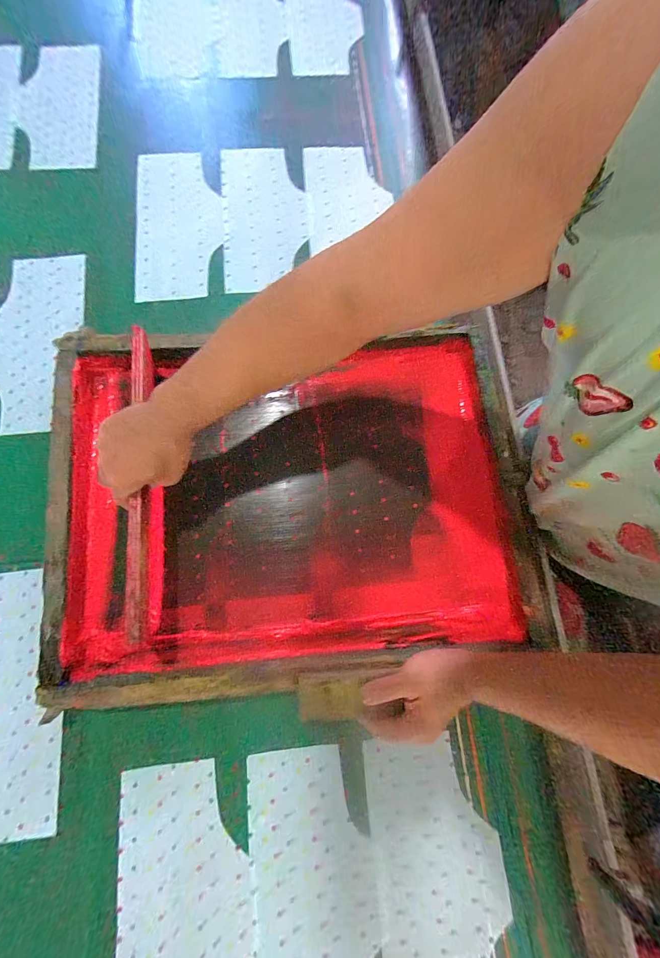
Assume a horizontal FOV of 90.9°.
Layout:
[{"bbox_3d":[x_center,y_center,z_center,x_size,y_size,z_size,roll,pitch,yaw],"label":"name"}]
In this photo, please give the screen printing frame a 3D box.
[{"bbox_3d":[-0.054,0.020,0.477,0.669,0.076,0.506,-5,79,-2],"label":"screen printing frame"}]

